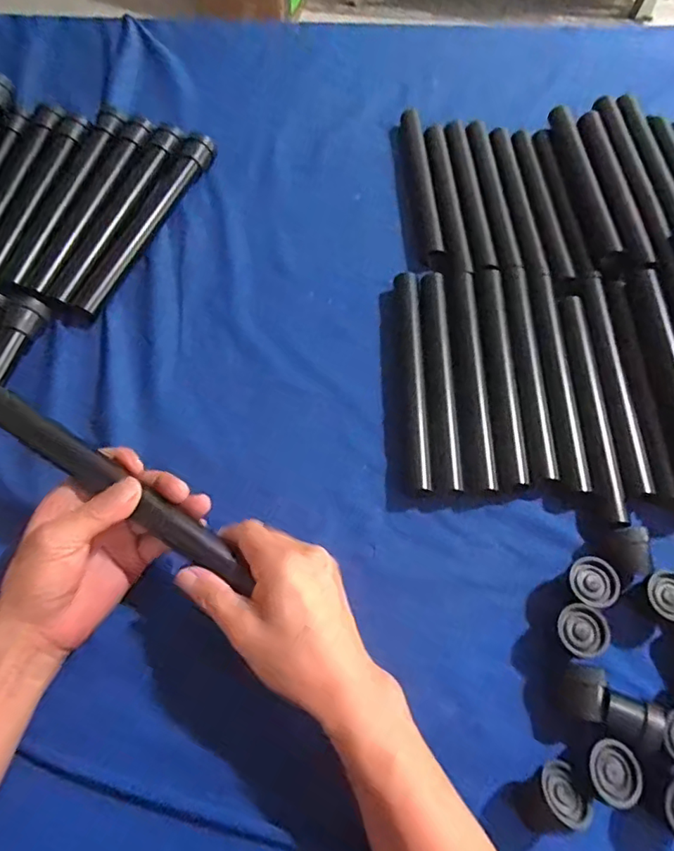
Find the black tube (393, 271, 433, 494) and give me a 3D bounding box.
[{"bbox_3d":[0.069,-0.046,0.485,0.023,0.019,0.224,0,64,-2],"label":"black tube"}]

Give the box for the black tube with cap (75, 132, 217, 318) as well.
[{"bbox_3d":[-0.195,-0.215,0.552,0.029,0.025,0.245,22,65,8],"label":"black tube with cap"}]

